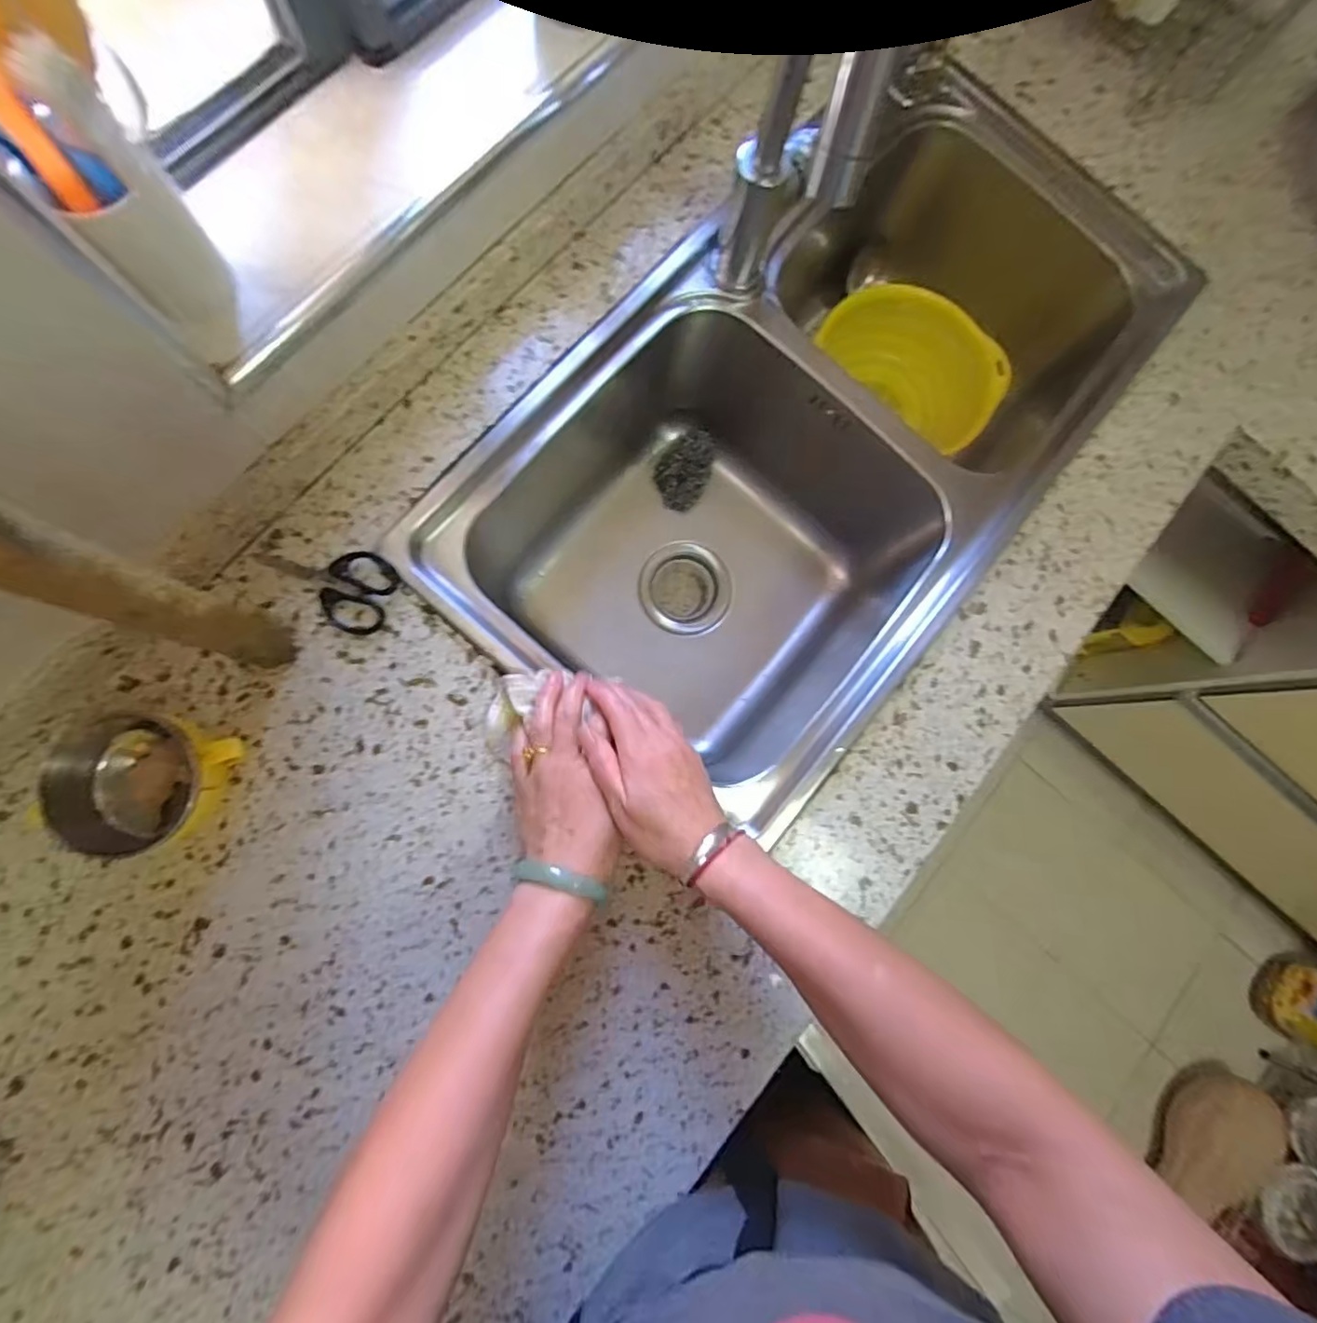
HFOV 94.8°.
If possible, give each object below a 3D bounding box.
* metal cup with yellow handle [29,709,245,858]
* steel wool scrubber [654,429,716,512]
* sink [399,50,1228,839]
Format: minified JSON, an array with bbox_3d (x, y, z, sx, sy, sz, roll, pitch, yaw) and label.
[{"bbox_3d":[-0.365,0.084,0.426,0.123,0.059,0.093,0,83,-6],"label":"metal cup with yellow handle"},{"bbox_3d":[0.037,-0.231,0.729,0.061,0.031,0.094,40,81,0],"label":"steel wool scrubber"},{"bbox_3d":[0.146,-0.219,0.666,0.406,0.254,0.725,41,81,0],"label":"sink"}]

